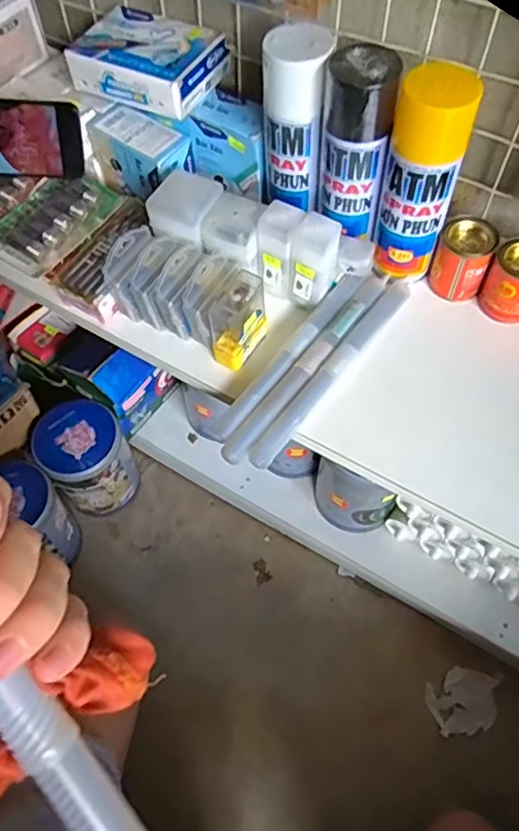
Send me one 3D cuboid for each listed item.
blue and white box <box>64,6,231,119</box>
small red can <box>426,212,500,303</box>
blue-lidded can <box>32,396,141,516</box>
[{"bbox_3d":[-0.118,-0.379,0.632,0.143,0.055,0.104,24,61,15],"label":"blue and white box"},{"bbox_3d":[0.208,-0.159,0.596,0.053,0.068,0.050,0,58,0],"label":"small red can"},{"bbox_3d":[-0.242,0.067,0.834,0.109,0.156,0.104,0,58,0],"label":"blue-lidded can"}]

